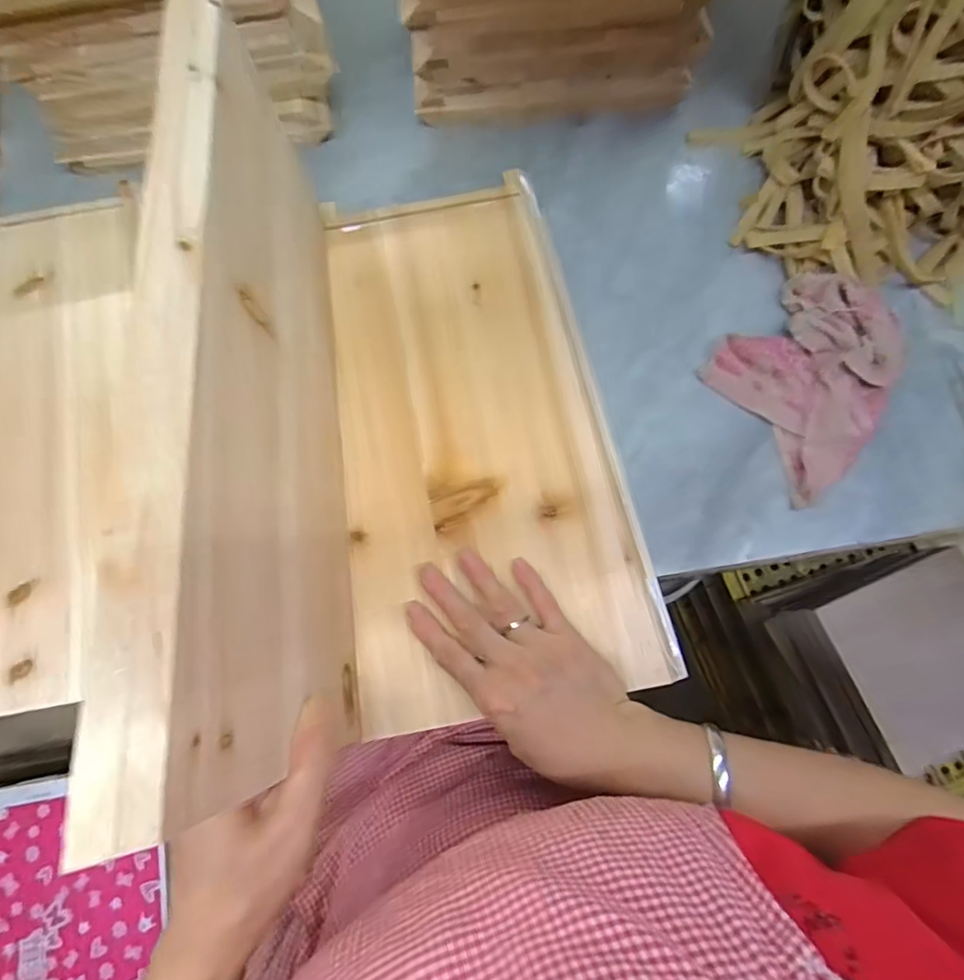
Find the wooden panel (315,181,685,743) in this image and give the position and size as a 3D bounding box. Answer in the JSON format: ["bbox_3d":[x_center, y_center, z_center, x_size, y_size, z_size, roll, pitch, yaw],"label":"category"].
[{"bbox_3d":[-0.005,-0.050,0.440,0.220,0.015,0.420,-10,78,-1],"label":"wooden panel"}]

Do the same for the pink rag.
[{"bbox_3d":[0.266,-0.090,0.439,0.144,0.035,0.138,-39,80,-7],"label":"pink rag"}]

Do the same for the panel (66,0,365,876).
[{"bbox_3d":[-0.130,-0.065,0.322,0.031,0.231,0.414,-7,78,-1],"label":"panel"}]

